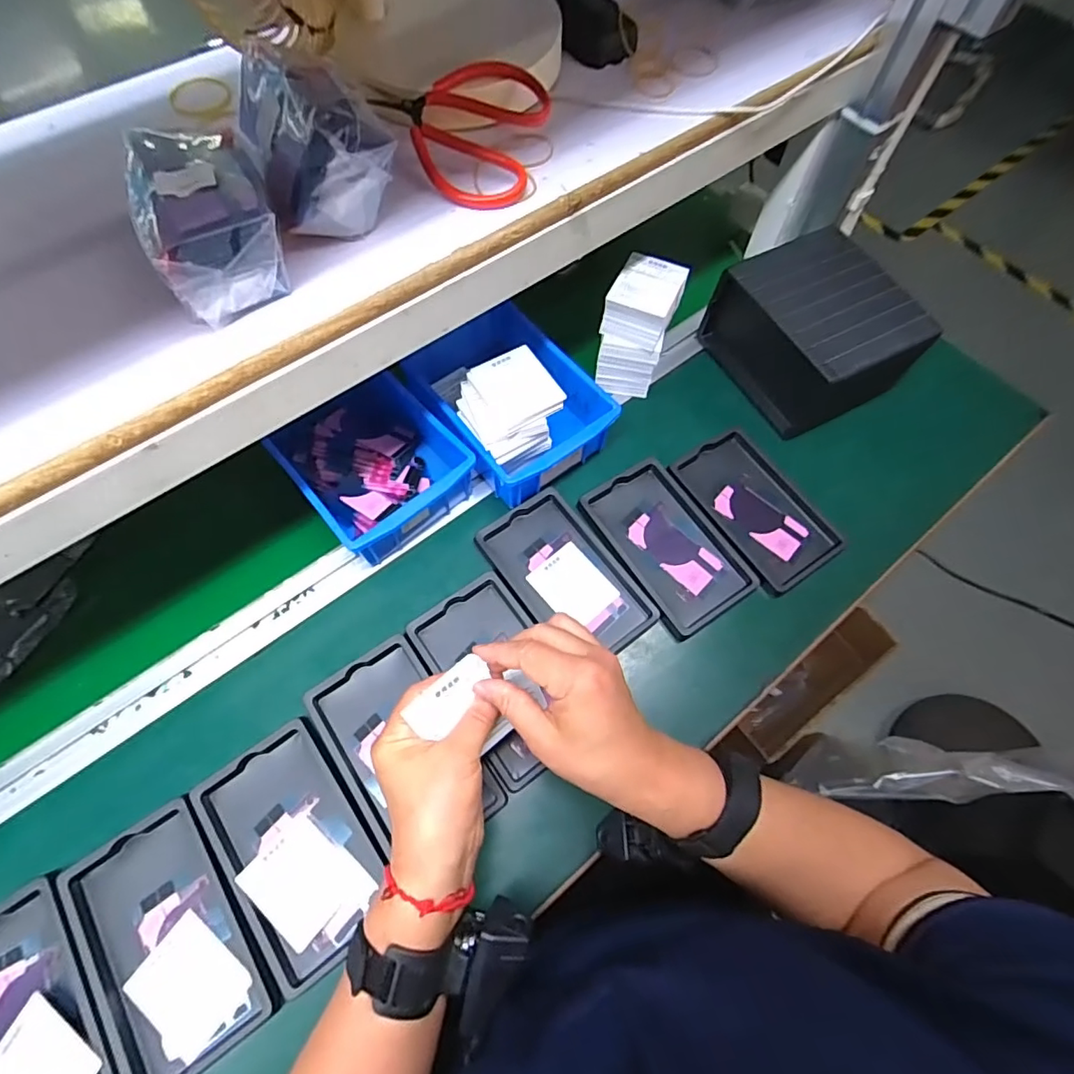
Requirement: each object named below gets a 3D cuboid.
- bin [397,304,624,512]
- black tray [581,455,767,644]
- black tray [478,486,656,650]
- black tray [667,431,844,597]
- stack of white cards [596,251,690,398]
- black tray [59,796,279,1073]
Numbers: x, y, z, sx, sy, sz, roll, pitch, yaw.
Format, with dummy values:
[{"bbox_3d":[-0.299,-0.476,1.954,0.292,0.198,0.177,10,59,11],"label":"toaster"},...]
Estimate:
[{"bbox_3d":[-0.025,-0.139,0.520,0.138,0.101,0.179,-34,72,-16],"label":"bin"},{"bbox_3d":[0.123,0.005,0.511,0.100,0.012,0.158,-31,71,-14],"label":"black tray"},{"bbox_3d":[0.027,0.037,0.500,0.092,0.019,0.158,-34,72,-15],"label":"black tray"},{"bbox_3d":[0.214,-0.029,0.530,0.094,0.010,0.156,-28,71,-13],"label":"black tray"},{"bbox_3d":[0.101,-0.209,0.549,0.063,0.114,0.074,20,68,6],"label":"stack of white cards"},{"bbox_3d":[-0.257,0.282,0.380,0.099,0.016,0.157,-33,72,-15],"label":"black tray"}]

